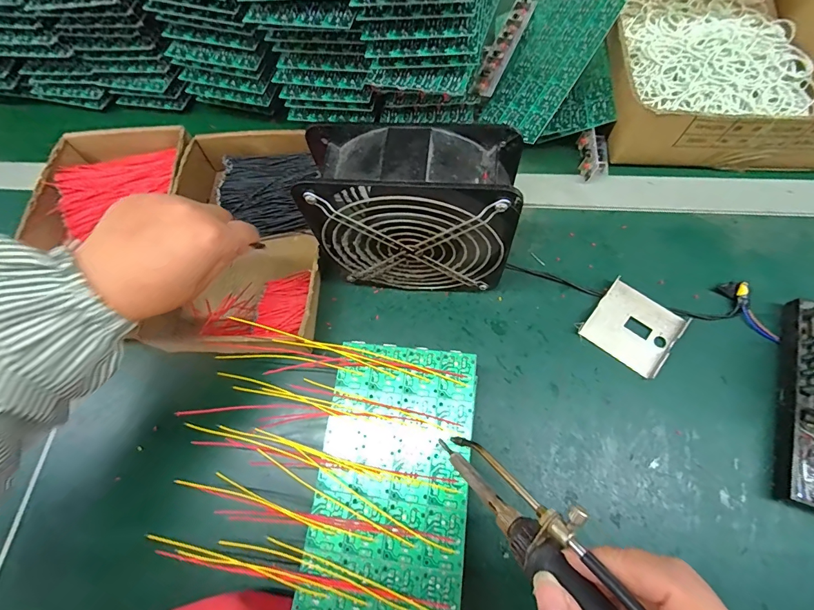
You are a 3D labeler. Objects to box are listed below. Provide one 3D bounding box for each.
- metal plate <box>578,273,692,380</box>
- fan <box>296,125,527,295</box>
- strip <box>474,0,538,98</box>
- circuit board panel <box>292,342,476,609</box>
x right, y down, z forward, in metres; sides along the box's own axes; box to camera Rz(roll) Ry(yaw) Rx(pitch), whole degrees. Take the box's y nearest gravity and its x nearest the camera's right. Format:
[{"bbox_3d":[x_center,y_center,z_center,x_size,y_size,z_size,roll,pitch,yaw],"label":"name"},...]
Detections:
[{"bbox_3d":[0.199,0.020,0.344,0.069,0.009,0.064,36,75,15],"label":"metal plate"},{"bbox_3d":[0.006,-0.066,0.315,0.146,0.147,0.058,5,70,4],"label":"fan"},{"bbox_3d":[0.113,-0.297,0.444,0.025,0.015,0.169,21,72,10],"label":"strip"},{"bbox_3d":[-0.009,0.115,0.270,0.101,0.006,0.174,7,70,5],"label":"circuit board panel"}]

